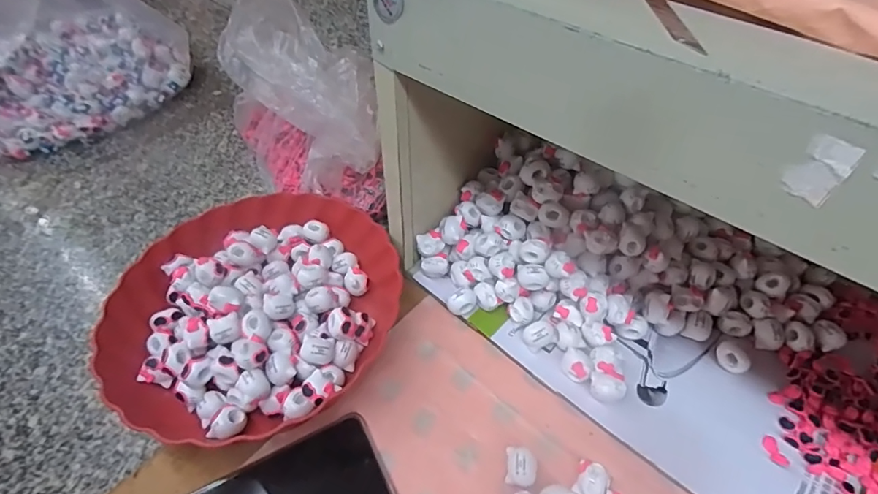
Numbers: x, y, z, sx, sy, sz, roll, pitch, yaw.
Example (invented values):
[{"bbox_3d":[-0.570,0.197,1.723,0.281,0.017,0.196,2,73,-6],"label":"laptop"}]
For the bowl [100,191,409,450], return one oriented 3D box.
[{"bbox_3d":[-0.162,0.044,0.421,0.231,0.054,0.242,-1,51,1],"label":"bowl"}]

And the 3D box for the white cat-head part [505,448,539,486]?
[{"bbox_3d":[0.059,0.157,0.341,0.020,0.018,0.023,4,51,5],"label":"white cat-head part"}]

